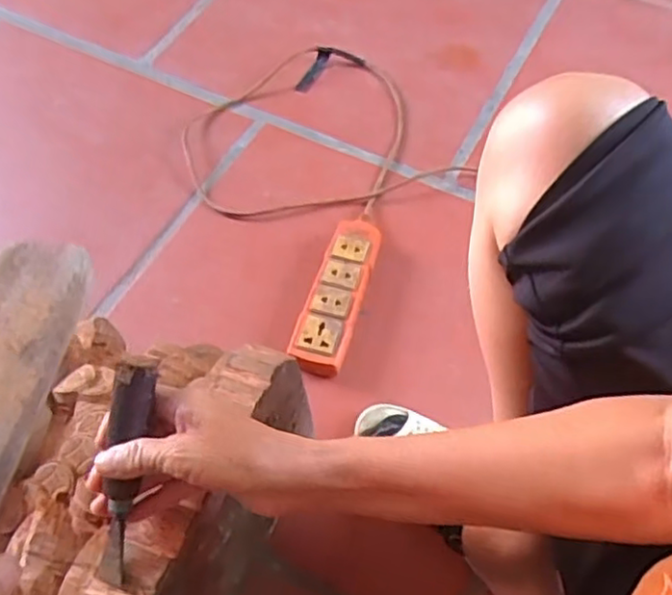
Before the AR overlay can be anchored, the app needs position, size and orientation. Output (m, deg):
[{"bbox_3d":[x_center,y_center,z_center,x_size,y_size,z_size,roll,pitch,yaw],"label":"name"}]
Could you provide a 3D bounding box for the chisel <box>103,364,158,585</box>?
[{"bbox_3d":[-0.133,0.112,0.419,0.022,0.018,0.141,9,99,7],"label":"chisel"}]

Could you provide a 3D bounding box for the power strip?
[{"bbox_3d":[0.004,-0.005,0.782,0.063,0.040,0.206,14,59,10],"label":"power strip"}]

